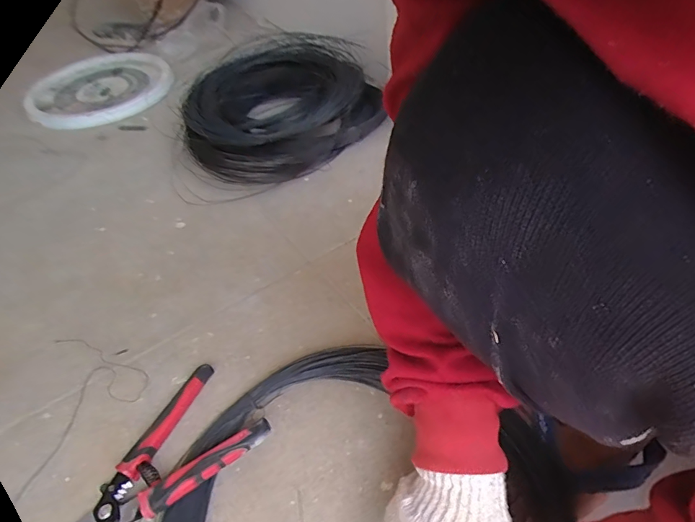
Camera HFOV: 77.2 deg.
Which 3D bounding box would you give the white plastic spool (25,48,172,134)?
[{"bbox_3d":[-0.506,-0.363,0.887,0.275,0.052,0.269,-5,59,8],"label":"white plastic spool"}]

